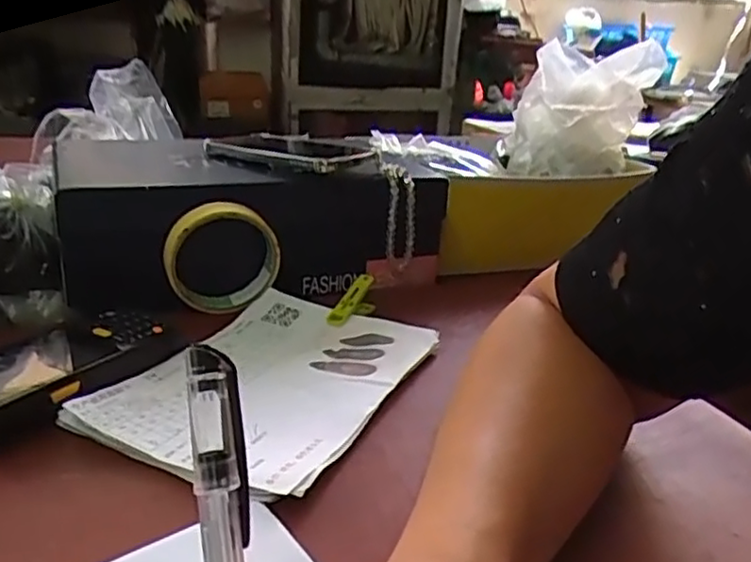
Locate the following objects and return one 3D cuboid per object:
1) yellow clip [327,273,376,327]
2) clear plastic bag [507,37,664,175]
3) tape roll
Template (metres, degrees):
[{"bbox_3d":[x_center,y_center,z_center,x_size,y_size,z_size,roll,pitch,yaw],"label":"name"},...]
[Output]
[{"bbox_3d":[-0.018,0.015,0.533,0.015,0.032,0.055,14,22,28],"label":"yellow clip"},{"bbox_3d":[0.257,-0.216,0.831,0.154,0.142,0.215,10,21,19],"label":"clear plastic bag"},{"bbox_3d":[-0.120,-0.018,0.534,0.089,0.088,0.026,-7,22,-26],"label":"tape roll"}]

